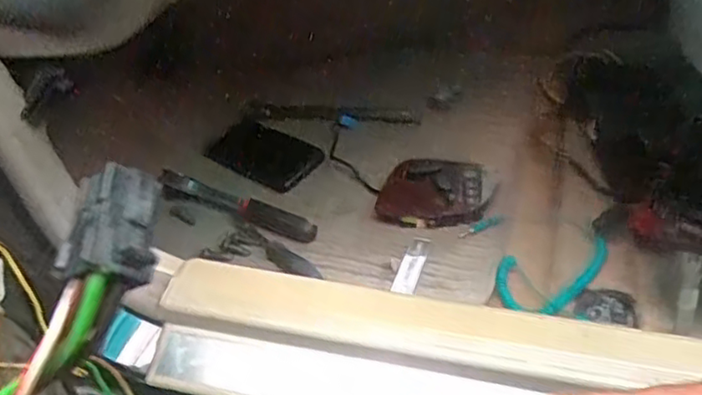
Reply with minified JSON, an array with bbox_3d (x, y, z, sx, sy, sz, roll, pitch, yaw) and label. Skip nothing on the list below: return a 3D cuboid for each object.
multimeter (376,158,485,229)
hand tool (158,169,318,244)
[{"bbox_3d":[0.091,-0.007,0.736,0.125,0.038,0.080,0,47,6],"label":"multimeter"},{"bbox_3d":[-0.133,0.008,0.762,0.219,0.024,0.027,17,51,21],"label":"hand tool"}]

